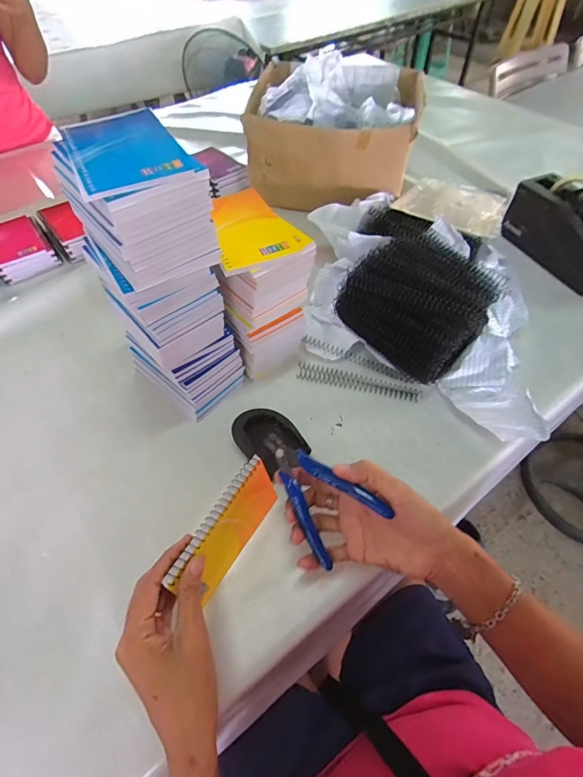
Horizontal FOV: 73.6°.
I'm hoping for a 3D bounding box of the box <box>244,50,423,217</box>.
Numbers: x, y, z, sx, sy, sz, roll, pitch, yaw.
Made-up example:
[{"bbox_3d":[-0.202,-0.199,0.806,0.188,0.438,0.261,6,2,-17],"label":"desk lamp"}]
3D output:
[{"bbox_3d":[0.077,-0.475,0.732,0.293,0.168,0.267,6,55,5],"label":"box"}]

